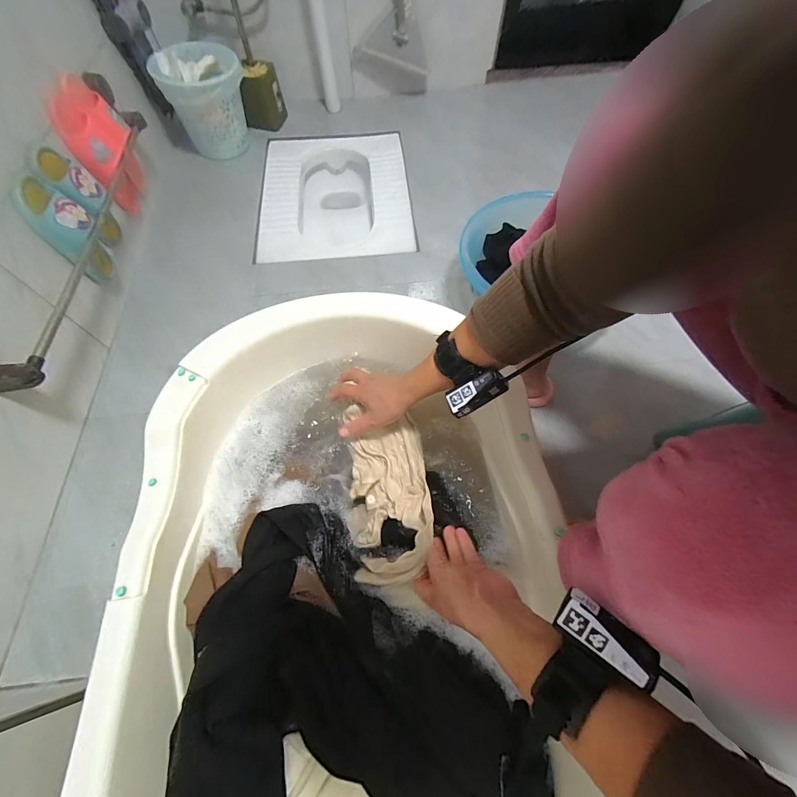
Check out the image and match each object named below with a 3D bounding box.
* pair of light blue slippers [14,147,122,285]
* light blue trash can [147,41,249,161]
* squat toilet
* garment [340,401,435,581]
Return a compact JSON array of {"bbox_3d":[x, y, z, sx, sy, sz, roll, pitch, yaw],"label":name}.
[{"bbox_3d":[-0.622,-0.357,0.694,0.069,0.189,0.191,-12,64,-5],"label":"pair of light blue slippers"},{"bbox_3d":[-0.561,-0.871,1.042,0.229,0.215,0.218,-22,65,-10],"label":"light blue trash can"},{"bbox_3d":[-0.186,-0.592,1.095,0.429,0.150,0.577,-5,64,-2],"label":"squat toilet"},{"bbox_3d":[-0.016,0.126,0.502,0.116,0.065,0.239,-2,63,-2],"label":"garment"}]

